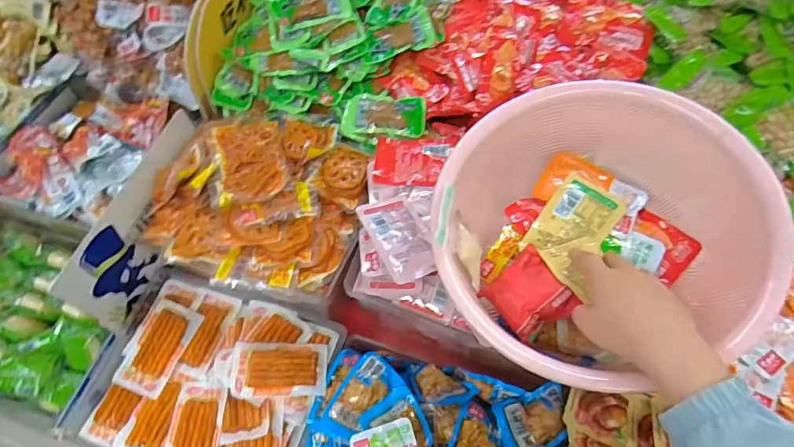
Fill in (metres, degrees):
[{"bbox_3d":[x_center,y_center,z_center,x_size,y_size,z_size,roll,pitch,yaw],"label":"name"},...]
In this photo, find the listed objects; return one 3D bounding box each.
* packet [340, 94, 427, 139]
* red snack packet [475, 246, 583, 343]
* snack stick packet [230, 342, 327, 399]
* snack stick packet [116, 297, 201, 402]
[{"bbox_3d":[-0.018,-0.156,0.684,0.117,0.024,0.073,-4,61,2],"label":"packet"},{"bbox_3d":[0.140,0.075,0.502,0.074,0.020,0.074,-42,70,4],"label":"red snack packet"},{"bbox_3d":[-0.152,0.189,0.622,0.119,0.009,0.068,3,57,-11],"label":"snack stick packet"},{"bbox_3d":[-0.329,0.170,0.659,0.073,0.015,0.122,17,64,13],"label":"snack stick packet"}]

